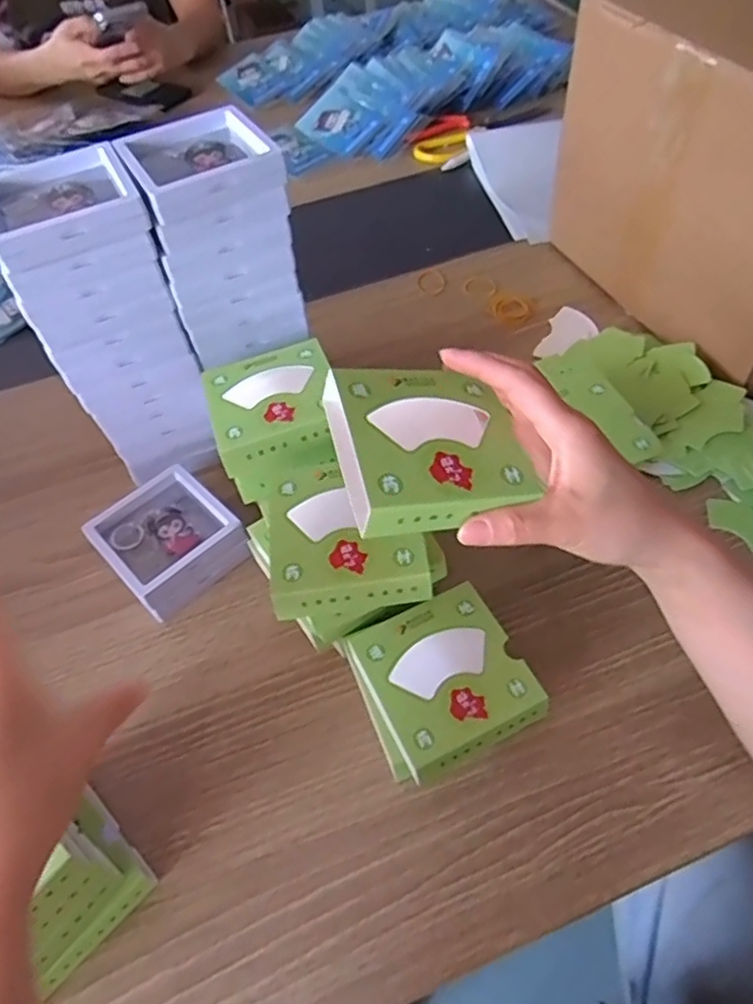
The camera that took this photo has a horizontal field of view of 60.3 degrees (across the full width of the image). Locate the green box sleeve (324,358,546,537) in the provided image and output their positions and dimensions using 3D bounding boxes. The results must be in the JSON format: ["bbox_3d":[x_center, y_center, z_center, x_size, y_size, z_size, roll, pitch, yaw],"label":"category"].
[{"bbox_3d":[0.023,-0.030,0.328,0.092,0.021,0.096,-6,58,-17],"label":"green box sleeve"}]

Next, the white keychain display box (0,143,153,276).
[{"bbox_3d":[-0.199,-0.190,0.409,0.087,0.020,0.094,-25,55,-14],"label":"white keychain display box"}]

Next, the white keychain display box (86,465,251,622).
[{"bbox_3d":[-0.160,0.031,0.504,0.090,0.040,0.094,-36,58,-22],"label":"white keychain display box"}]

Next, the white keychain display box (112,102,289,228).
[{"bbox_3d":[-0.117,-0.226,0.428,0.089,0.024,0.099,-24,55,-14],"label":"white keychain display box"}]

